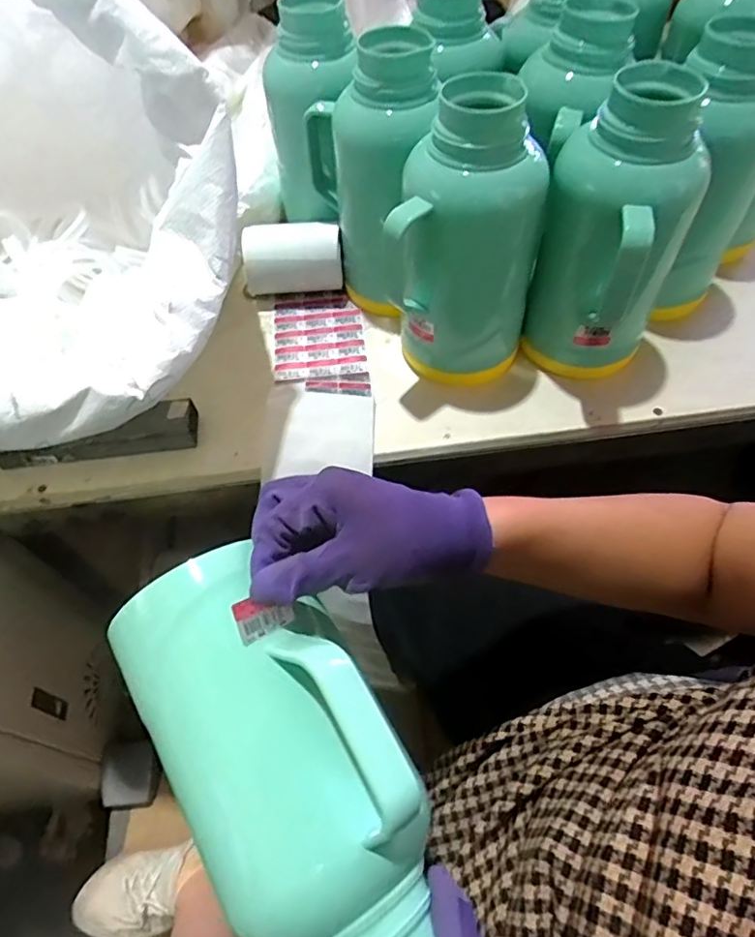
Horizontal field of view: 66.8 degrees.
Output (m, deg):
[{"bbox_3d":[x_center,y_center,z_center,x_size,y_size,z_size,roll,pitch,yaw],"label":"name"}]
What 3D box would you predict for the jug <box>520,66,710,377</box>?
[{"bbox_3d":[0.220,-0.215,0.547,0.126,0.252,0.160,23,60,18],"label":"jug"}]

